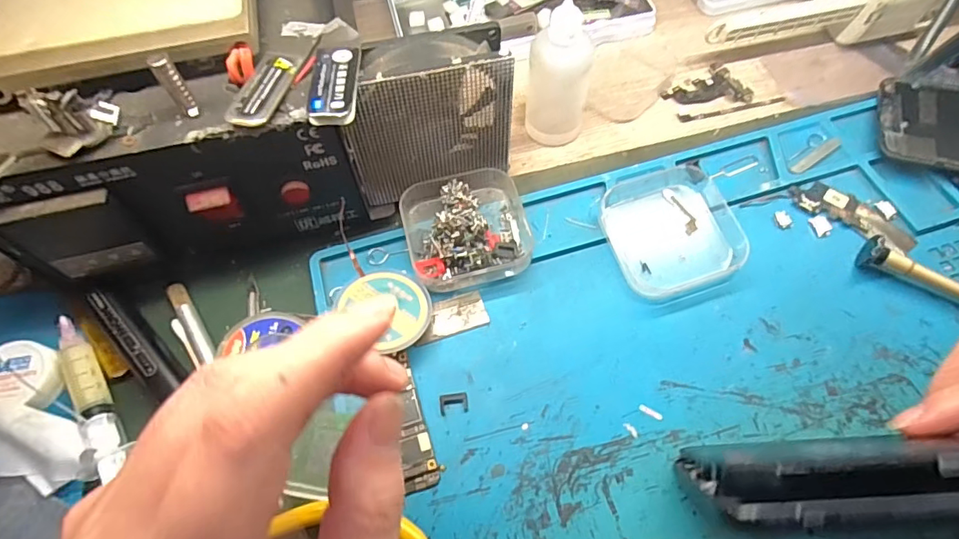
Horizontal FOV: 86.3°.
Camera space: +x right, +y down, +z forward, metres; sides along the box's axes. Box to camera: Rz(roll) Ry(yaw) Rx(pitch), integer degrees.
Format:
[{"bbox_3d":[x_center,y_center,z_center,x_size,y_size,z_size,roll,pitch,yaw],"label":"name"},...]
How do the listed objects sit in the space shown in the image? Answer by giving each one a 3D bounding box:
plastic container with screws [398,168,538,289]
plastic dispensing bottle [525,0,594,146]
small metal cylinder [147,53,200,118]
[{"bbox_3d":[-0.007,-0.023,0.268,0.062,0.023,0.061,-14,62,-5],"label":"plastic container with screws"},{"bbox_3d":[0.045,-0.109,0.286,0.034,0.078,0.037,6,62,7],"label":"plastic dispensing bottle"},{"bbox_3d":[-0.119,-0.071,0.200,0.007,0.027,0.006,-33,66,-15],"label":"small metal cylinder"}]

